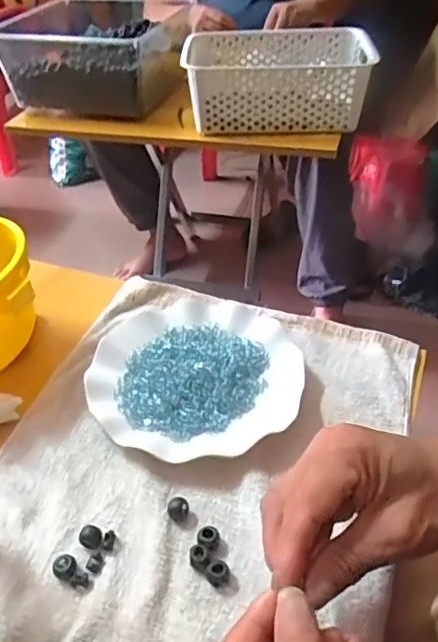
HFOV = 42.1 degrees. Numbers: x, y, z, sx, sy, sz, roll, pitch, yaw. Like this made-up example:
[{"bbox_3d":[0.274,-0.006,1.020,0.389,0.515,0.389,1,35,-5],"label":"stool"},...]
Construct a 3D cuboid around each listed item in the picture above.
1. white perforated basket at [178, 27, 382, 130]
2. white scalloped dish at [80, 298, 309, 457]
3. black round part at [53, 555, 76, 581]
[{"bbox_3d":[0.101,-0.413,0.978,0.300,0.105,0.207,-1,40,3],"label":"white perforated basket"},{"bbox_3d":[-0.020,0.038,0.502,0.179,0.024,0.193,-2,40,2],"label":"white scalloped dish"},{"bbox_3d":[-0.104,0.166,0.383,0.015,0.008,0.015,-2,40,2],"label":"black round part"}]

